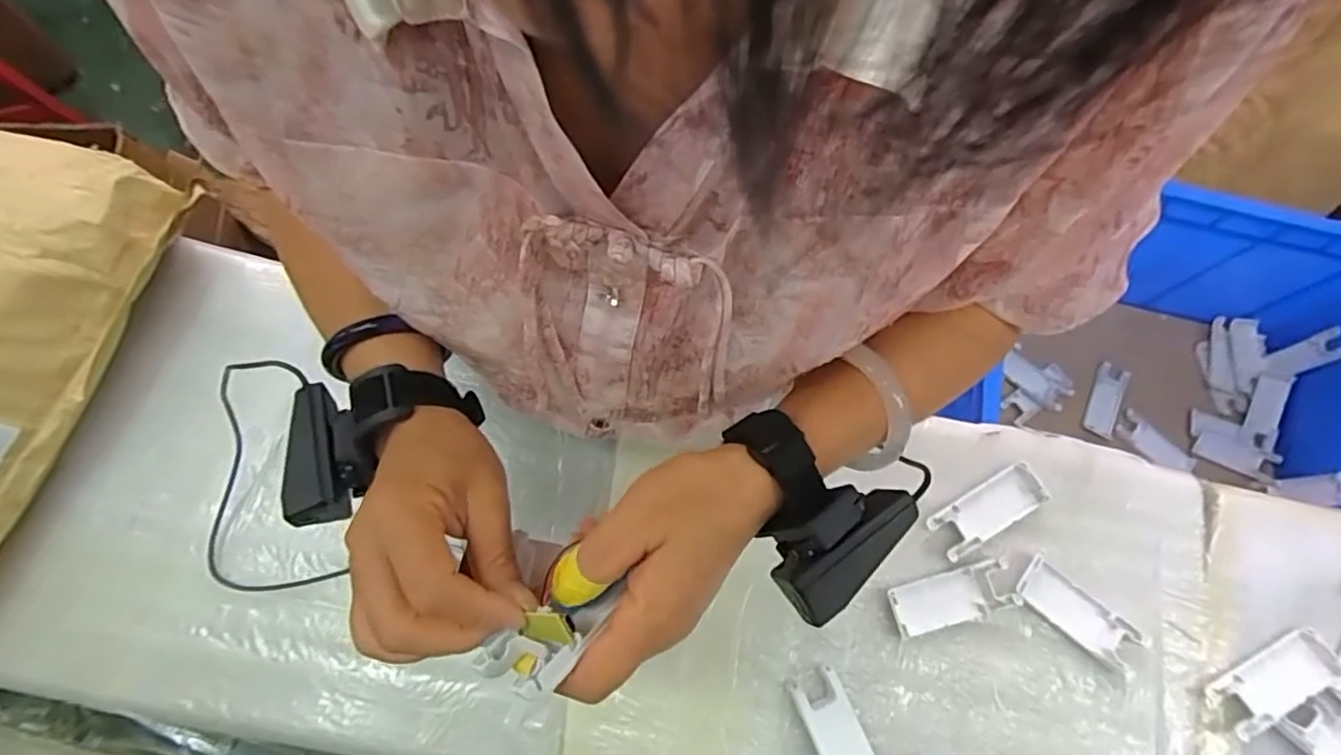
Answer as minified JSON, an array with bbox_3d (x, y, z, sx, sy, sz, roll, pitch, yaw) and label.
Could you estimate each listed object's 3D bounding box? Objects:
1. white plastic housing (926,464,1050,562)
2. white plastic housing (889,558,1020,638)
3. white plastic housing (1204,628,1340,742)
[{"bbox_3d":[0.270,0.112,0.541,0.100,0.012,0.038,-29,76,-11],"label":"white plastic housing"},{"bbox_3d":[0.229,0.179,0.516,0.100,0.010,0.040,-15,74,-7],"label":"white plastic housing"},{"bbox_3d":[0.477,0.238,0.499,0.101,0.014,0.040,-28,76,-10],"label":"white plastic housing"}]

